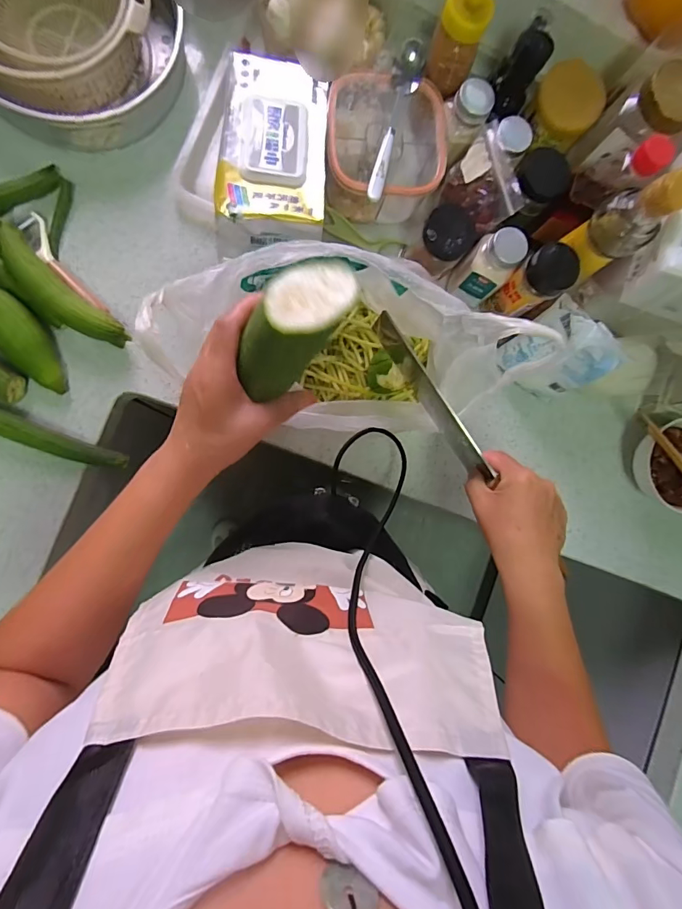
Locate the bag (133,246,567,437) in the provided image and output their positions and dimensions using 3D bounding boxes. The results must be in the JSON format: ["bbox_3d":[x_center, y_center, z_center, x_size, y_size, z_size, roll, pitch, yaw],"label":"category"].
[{"bbox_3d":[0.000,-0.115,0.450,0.325,0.172,0.167,4,88,-9],"label":"bag"}]

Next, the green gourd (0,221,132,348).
[{"bbox_3d":[-0.315,-0.176,0.497,0.162,0.057,0.046,43,83,-5],"label":"green gourd"}]

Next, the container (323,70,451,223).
[{"bbox_3d":[0.051,-0.378,0.545,0.141,0.083,0.143,1,88,-9],"label":"container"}]

